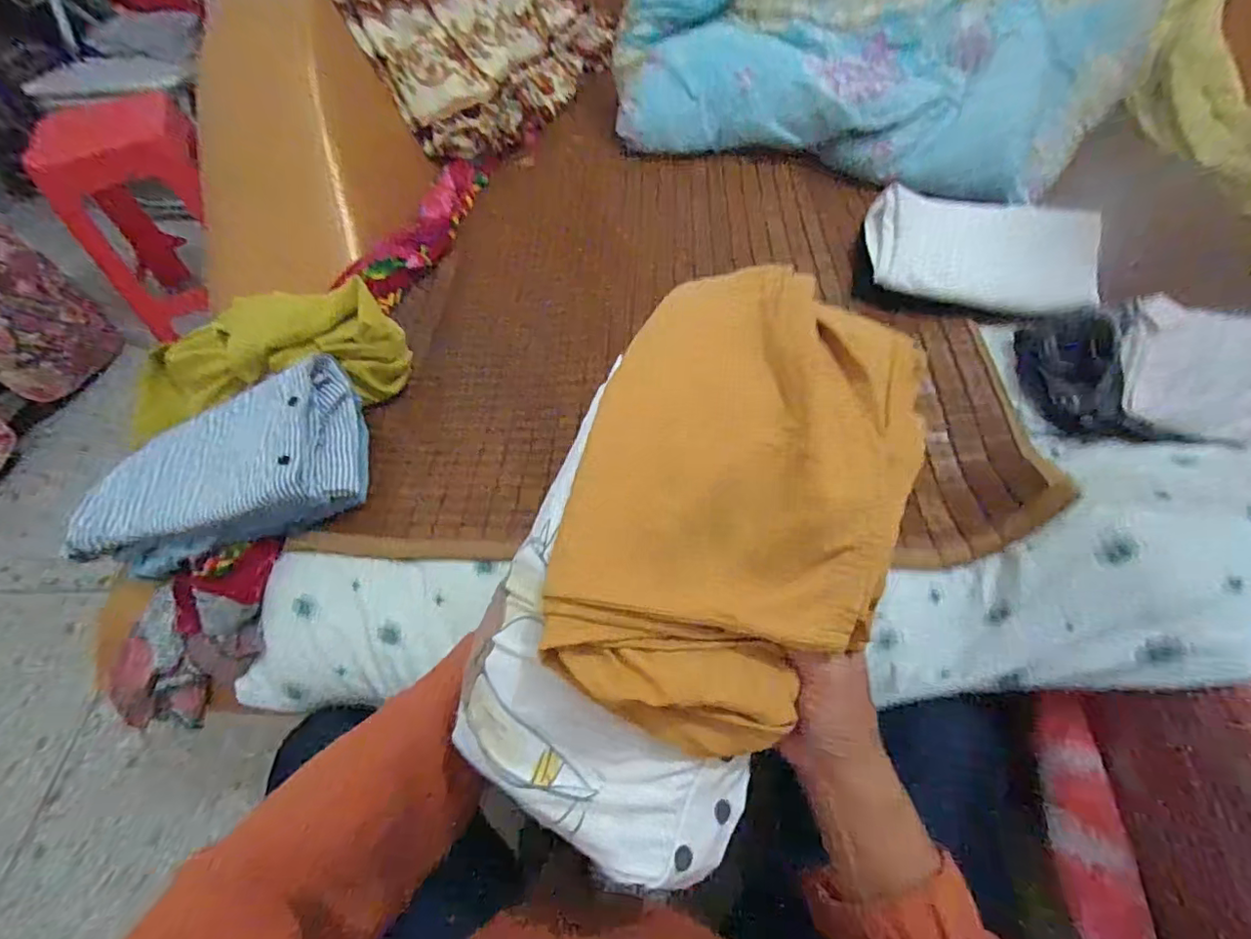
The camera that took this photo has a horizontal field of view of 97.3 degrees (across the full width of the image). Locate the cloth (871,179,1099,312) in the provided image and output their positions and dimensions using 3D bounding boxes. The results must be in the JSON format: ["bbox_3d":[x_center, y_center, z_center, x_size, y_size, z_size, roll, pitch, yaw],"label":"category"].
[{"bbox_3d":[0.436,-0.275,0.696,0.257,0.073,0.145,19,59,16],"label":"cloth"}]

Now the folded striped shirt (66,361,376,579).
[{"bbox_3d":[-0.415,0.005,0.578,0.276,0.094,0.168,-20,56,-10],"label":"folded striped shirt"}]

